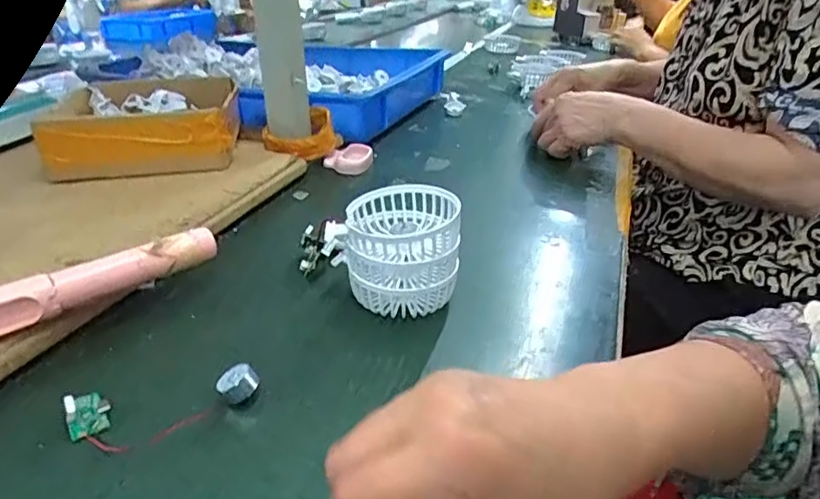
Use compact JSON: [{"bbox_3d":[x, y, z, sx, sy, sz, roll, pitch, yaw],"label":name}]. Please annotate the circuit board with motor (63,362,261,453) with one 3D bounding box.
[{"bbox_3d":[-0.150,0.096,0.342,0.108,0.019,0.046,-4,29,-8],"label":"circuit board with motor"}]

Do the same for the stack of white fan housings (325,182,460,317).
[{"bbox_3d":[-0.013,0.001,0.461,0.104,0.087,0.084,6,29,10],"label":"stack of white fan housings"}]

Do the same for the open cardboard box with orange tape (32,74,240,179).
[{"bbox_3d":[-0.324,-0.155,0.684,0.210,0.062,0.192,-5,29,-10],"label":"open cardboard box with orange tape"}]

